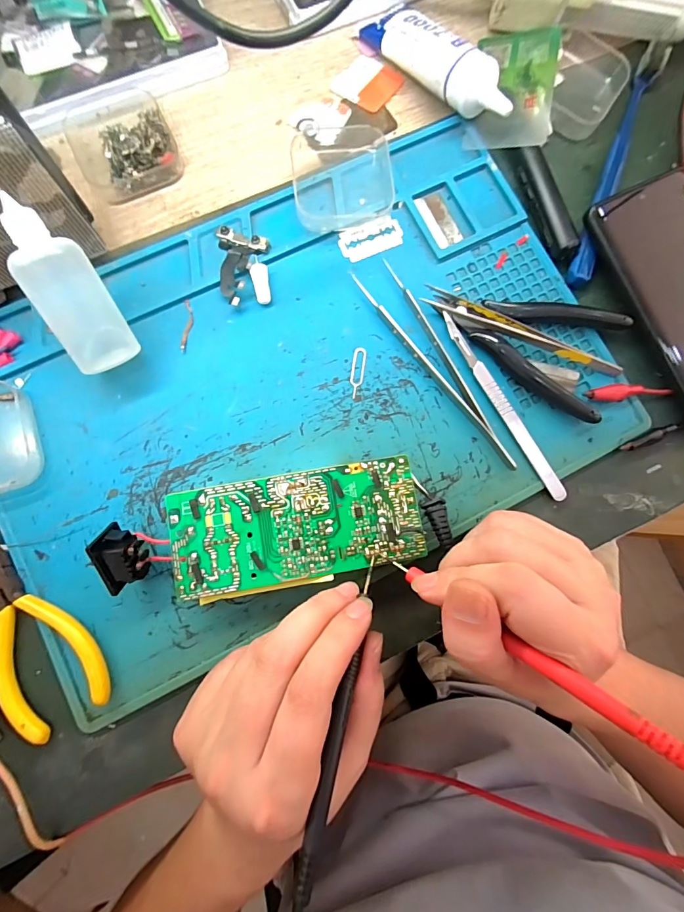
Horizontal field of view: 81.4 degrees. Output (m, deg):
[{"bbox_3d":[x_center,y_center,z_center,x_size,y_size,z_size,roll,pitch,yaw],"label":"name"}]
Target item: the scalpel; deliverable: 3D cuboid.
[{"bbox_3d":[0.100,-0.032,0.248,0.010,0.005,0.132,-30,84,-6],"label":"scalpel"}]

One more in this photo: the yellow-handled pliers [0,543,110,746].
[{"bbox_3d":[-0.181,0.094,0.215,0.056,0.013,0.126,-44,86,-7],"label":"yellow-handled pliers"}]

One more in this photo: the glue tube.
[{"bbox_3d":[0.065,-0.263,0.267,0.032,0.024,0.126,-44,76,20],"label":"glue tube"}]

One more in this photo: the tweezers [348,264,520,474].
[{"bbox_3d":[0.062,-0.058,0.249,0.023,0.009,0.152,-34,85,-6],"label":"tweezers"}]

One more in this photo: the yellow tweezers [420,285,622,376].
[{"bbox_3d":[0.115,-0.079,0.253,0.130,0.010,0.010,21,82,1],"label":"yellow tweezers"}]

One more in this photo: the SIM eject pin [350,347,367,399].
[{"bbox_3d":[0.010,-0.053,0.249,0.009,0.004,0.033,7,82,-1],"label":"SIM eject pin"}]

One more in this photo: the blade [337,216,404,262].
[{"bbox_3d":[0.019,-0.144,0.262,0.042,0.004,0.021,-21,84,-5],"label":"blade"}]

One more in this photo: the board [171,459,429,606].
[{"bbox_3d":[-0.024,0.039,0.224,0.131,0.024,0.055,-9,83,-3],"label":"board"}]

